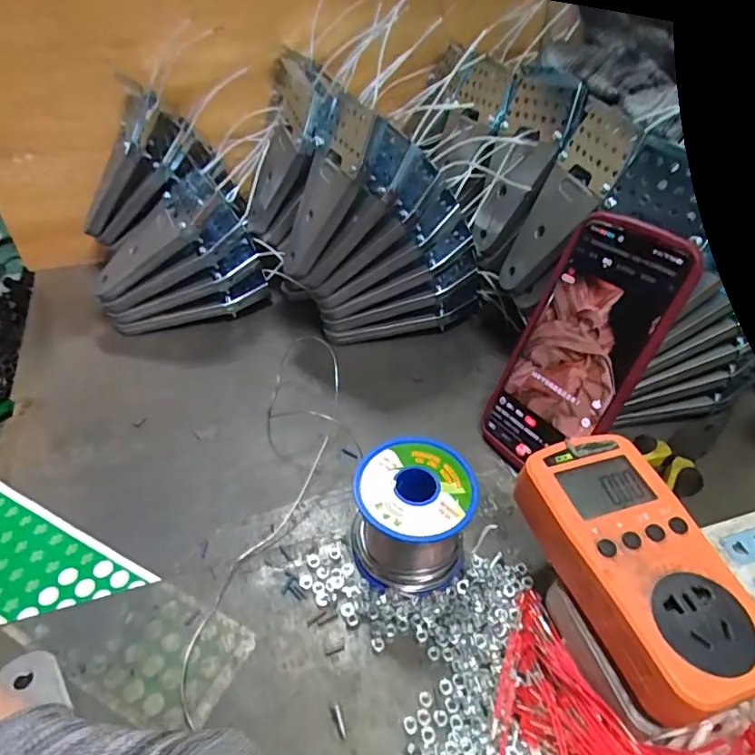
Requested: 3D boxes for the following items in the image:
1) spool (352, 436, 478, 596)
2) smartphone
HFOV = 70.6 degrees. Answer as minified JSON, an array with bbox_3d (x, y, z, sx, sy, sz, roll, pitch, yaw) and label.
[{"bbox_3d":[0.019,0.081,0.307,0.064,0.063,0.064,3,41,2],"label":"spool"},{"bbox_3d":[0.128,-0.015,0.349,0.011,0.173,0.084,6,34,-35],"label":"smartphone"}]

